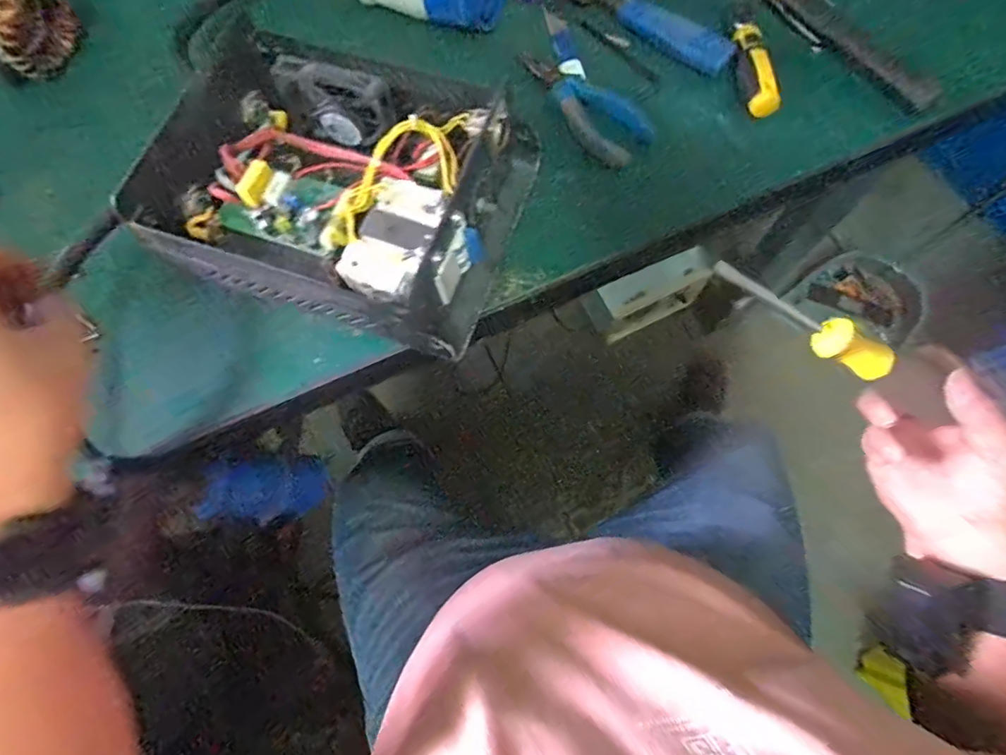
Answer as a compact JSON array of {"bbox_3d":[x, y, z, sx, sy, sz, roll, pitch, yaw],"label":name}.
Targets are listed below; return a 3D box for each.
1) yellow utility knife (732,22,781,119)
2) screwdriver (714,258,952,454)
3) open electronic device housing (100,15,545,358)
[{"bbox_3d":[0.205,-0.261,0.421,0.025,0.015,0.097,-6,72,0],"label":"yellow utility knife"},{"bbox_3d":[0.202,-0.022,0.304,0.186,0.034,0.030,24,73,-19],"label":"screwdriver"},{"bbox_3d":[-0.103,-0.133,0.362,0.212,0.089,0.178,19,74,8],"label":"open electronic device housing"}]

